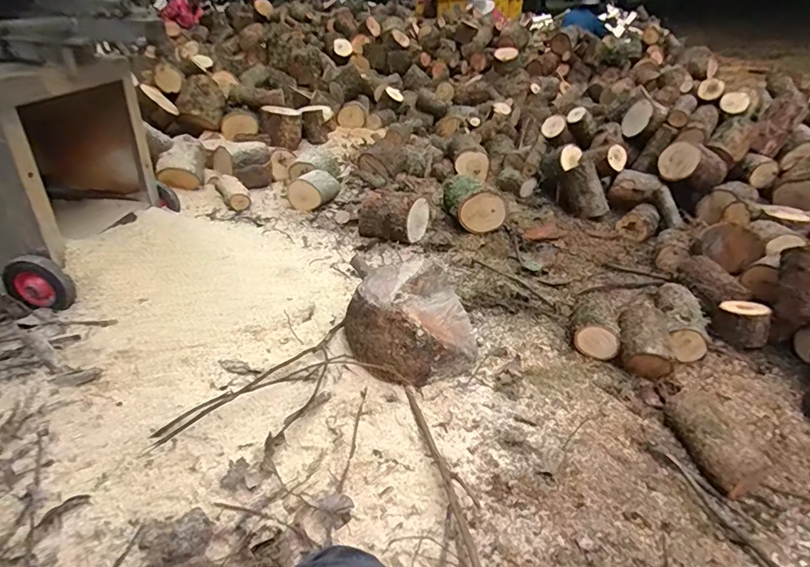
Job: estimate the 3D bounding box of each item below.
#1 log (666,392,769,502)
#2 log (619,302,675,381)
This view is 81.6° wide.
[{"bbox_3d":[0.686,0.344,1.044,0.101,0.109,0.241,-2,39,-5],"label":"log"},{"bbox_3d":[0.686,0.161,1.342,0.135,0.120,0.225,13,40,13],"label":"log"}]

